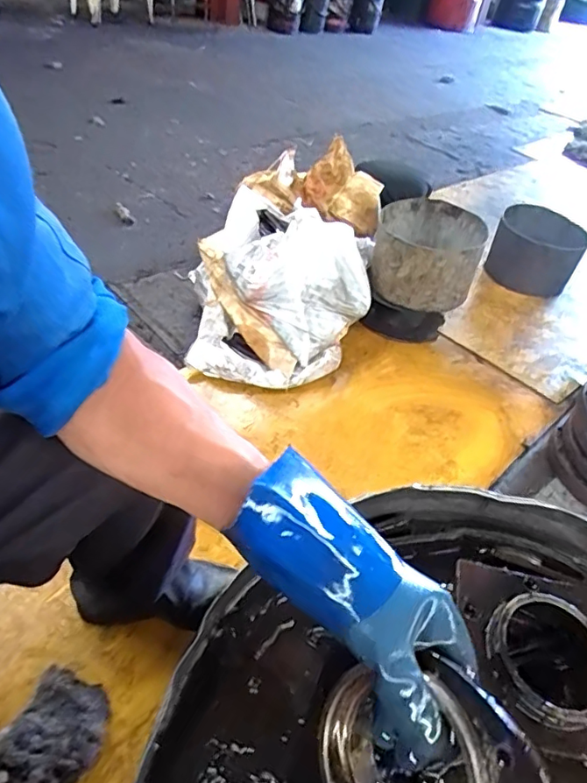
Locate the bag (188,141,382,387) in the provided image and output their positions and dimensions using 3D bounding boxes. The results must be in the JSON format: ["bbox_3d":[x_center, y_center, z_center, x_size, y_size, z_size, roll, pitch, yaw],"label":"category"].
[{"bbox_3d":[-0.022,-0.319,1.398,0.443,0.365,0.563,14,43,3],"label":"bag"}]

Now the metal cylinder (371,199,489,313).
[{"bbox_3d":[0.361,-0.374,1.495,0.283,0.197,0.270,16,43,5],"label":"metal cylinder"}]

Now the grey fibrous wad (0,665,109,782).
[{"bbox_3d":[-0.322,0.459,0.718,0.122,0.062,0.168,13,41,6],"label":"grey fibrous wad"}]

